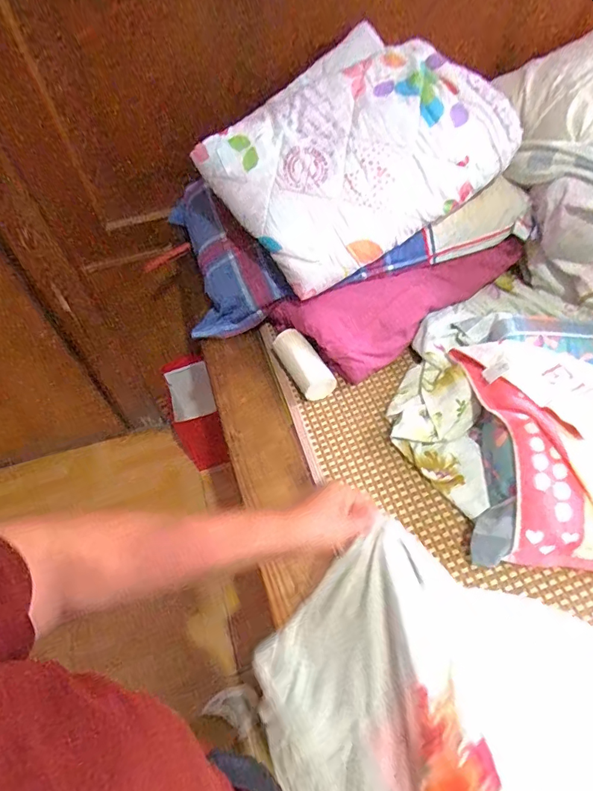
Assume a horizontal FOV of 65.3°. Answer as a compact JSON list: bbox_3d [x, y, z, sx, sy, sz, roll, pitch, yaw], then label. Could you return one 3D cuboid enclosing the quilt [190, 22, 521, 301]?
[{"bbox_3d":[0.090,-0.412,0.790,0.434,0.185,0.349,-32,60,-17],"label":"quilt"}]

